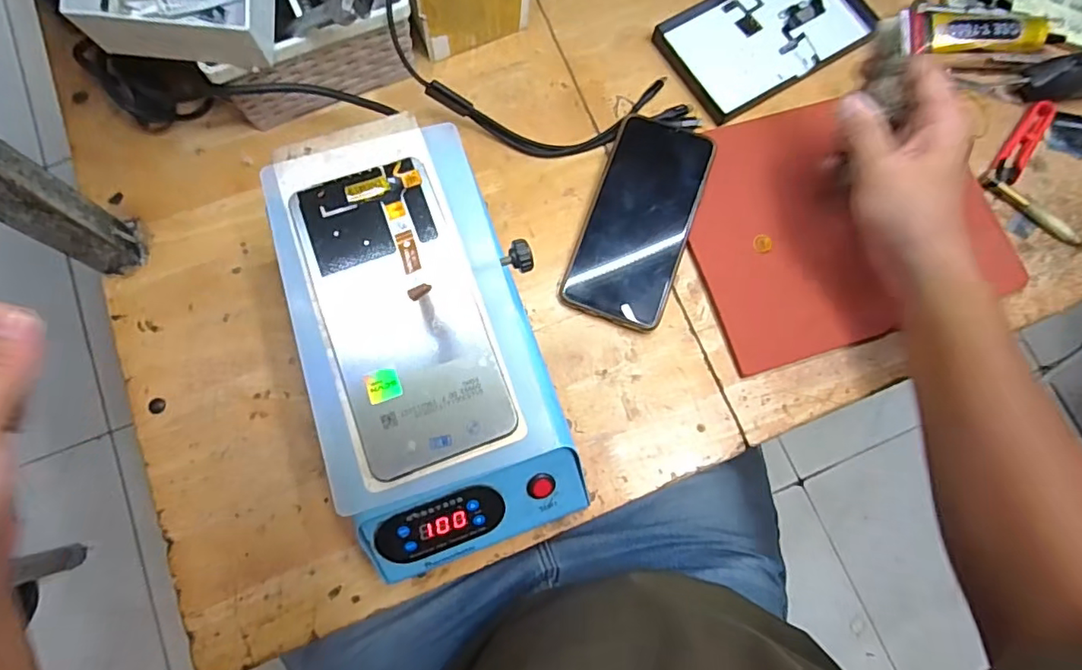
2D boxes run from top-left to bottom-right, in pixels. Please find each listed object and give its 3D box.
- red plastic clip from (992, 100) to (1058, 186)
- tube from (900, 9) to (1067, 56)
[{"bbox_3d":[0.408,-0.161,0.468,0.023,0.015,0.086,37,77,6],"label":"red plastic clip"},{"bbox_3d":[0.381,-0.263,0.479,0.135,0.019,0.036,1,73,2],"label":"tube"}]

